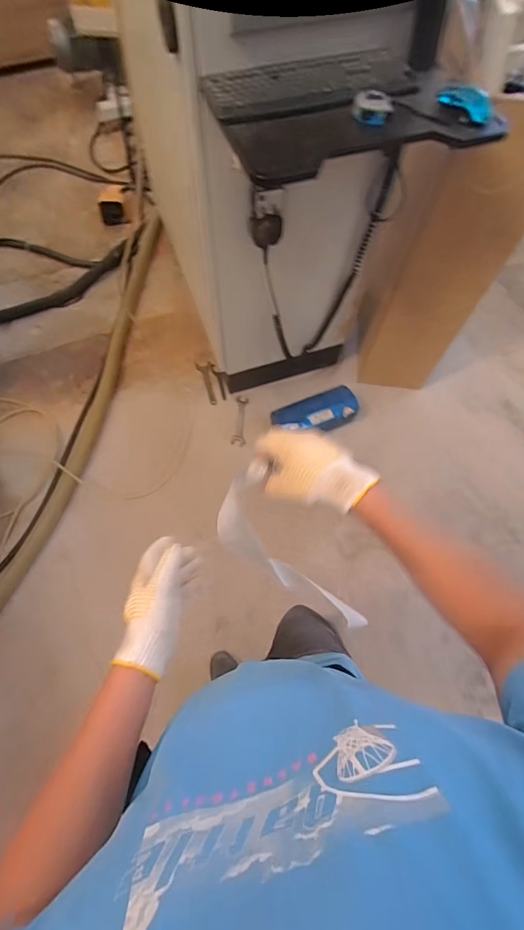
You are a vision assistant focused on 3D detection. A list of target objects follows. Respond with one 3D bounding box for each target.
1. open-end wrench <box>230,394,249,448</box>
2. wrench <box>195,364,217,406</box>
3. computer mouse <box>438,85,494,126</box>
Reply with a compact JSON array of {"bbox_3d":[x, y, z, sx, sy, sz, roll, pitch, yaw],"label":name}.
[{"bbox_3d":[-0.097,-0.205,1.824,0.062,0.018,0.273,4,68,-1],"label":"open-end wrench"},{"bbox_3d":[-0.250,-0.385,1.924,0.071,0.015,0.234,-14,69,-9],"label":"wrench"},{"bbox_3d":[0.408,-0.720,0.808,0.111,0.038,0.051,19,66,8],"label":"computer mouse"}]

